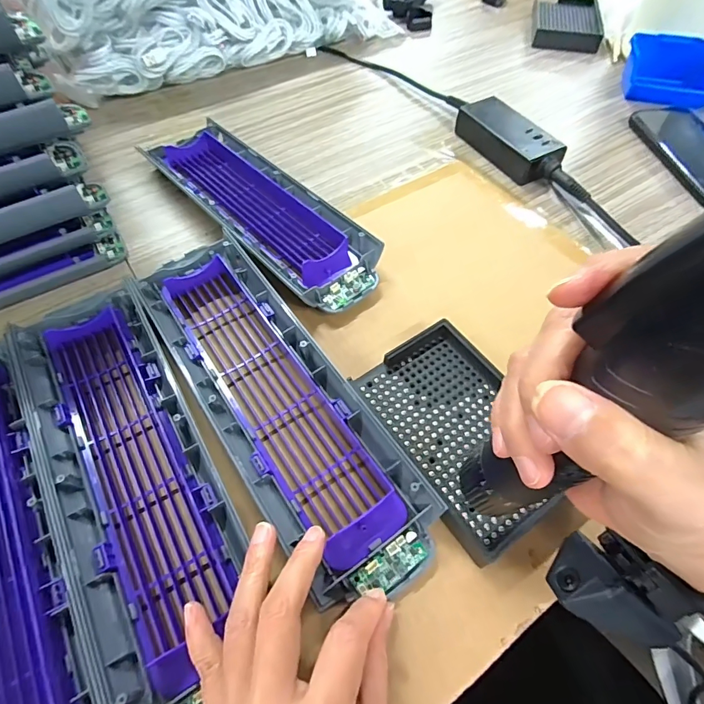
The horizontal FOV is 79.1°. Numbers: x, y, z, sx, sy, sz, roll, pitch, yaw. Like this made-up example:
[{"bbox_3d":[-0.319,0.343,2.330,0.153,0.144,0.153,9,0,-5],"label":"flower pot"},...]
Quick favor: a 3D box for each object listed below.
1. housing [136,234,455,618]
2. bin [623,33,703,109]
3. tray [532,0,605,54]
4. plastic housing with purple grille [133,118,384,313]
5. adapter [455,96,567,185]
[{"bbox_3d":[-0.054,0.021,0.289,0.084,0.030,0.283,-31,63,-20],"label":"housing"},{"bbox_3d":[0.394,-0.340,0.522,0.114,0.048,0.091,19,57,12],"label":"bin"},{"bbox_3d":[0.314,-0.487,0.629,0.088,0.026,0.161,12,58,8],"label":"tray"},{"bbox_3d":[-0.085,-0.129,0.385,0.085,0.028,0.266,-37,64,-21],"label":"plastic housing with purple grille"},{"bbox_3d":[0.166,-0.225,0.451,0.047,0.030,0.126,-24,61,-14],"label":"adapter"}]

